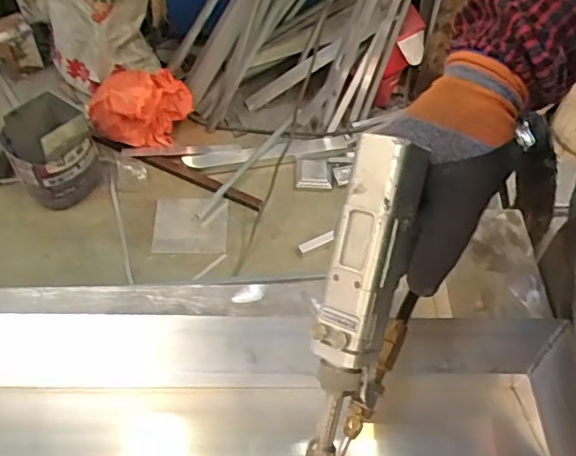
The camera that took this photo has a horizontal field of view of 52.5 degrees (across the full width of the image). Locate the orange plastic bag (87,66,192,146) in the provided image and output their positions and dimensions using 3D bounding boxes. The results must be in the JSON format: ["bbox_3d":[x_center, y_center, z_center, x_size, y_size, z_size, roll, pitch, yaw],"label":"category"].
[{"bbox_3d":[-0.407,-0.337,1.654,0.286,0.189,0.157,-21,58,-17],"label":"orange plastic bag"}]

